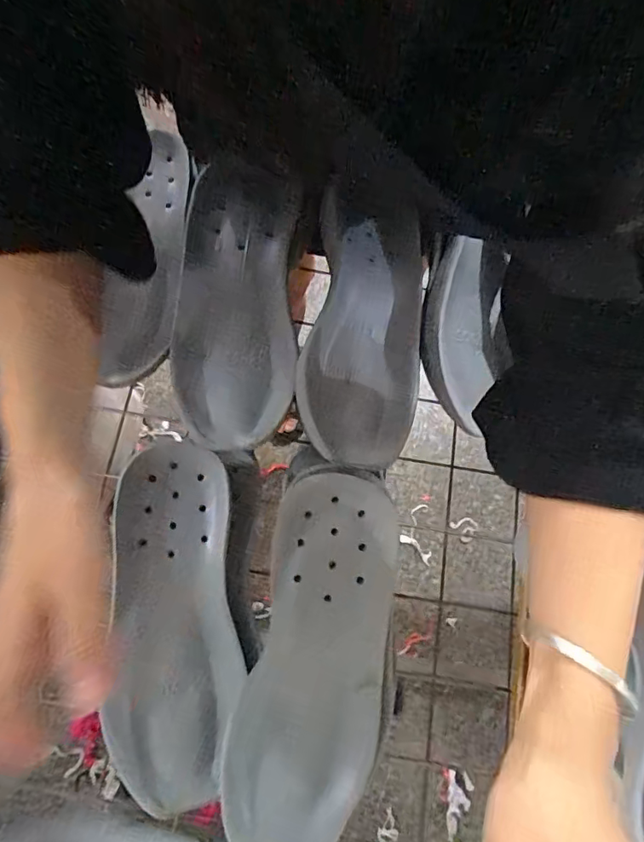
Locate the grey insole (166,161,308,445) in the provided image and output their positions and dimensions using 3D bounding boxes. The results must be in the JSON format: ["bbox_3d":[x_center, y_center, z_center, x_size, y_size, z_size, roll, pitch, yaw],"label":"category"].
[{"bbox_3d":[-0.078,-0.104,0.446,0.108,0.027,0.251,2,86,-2],"label":"grey insole"}]

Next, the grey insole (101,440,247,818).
[{"bbox_3d":[-0.118,0.157,0.406,0.098,0.020,0.272,3,80,-16],"label":"grey insole"}]

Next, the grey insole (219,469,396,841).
[{"bbox_3d":[-0.002,0.179,0.376,0.107,0.025,0.272,10,85,1],"label":"grey insole"}]

